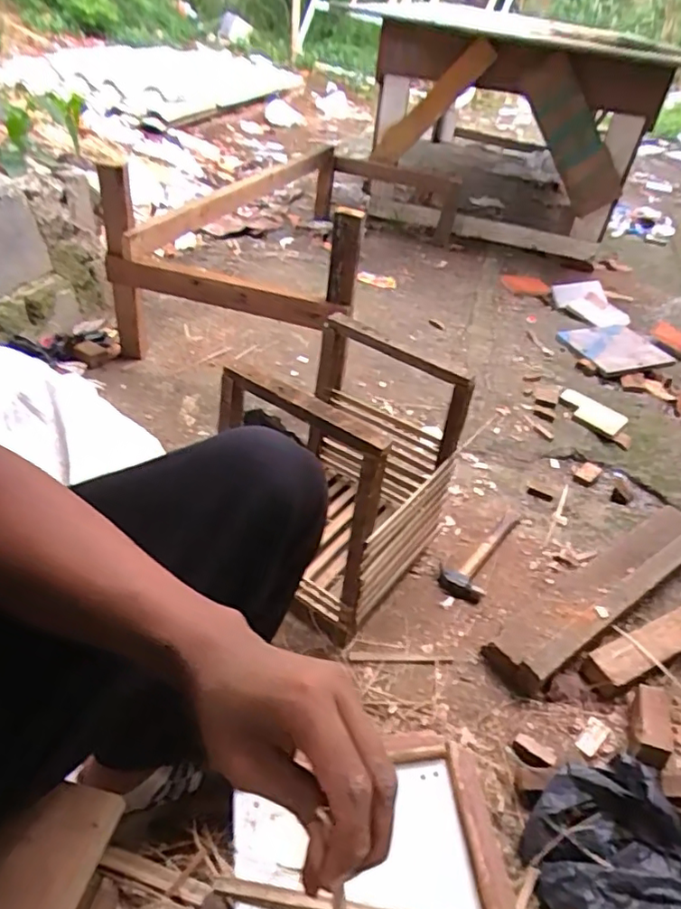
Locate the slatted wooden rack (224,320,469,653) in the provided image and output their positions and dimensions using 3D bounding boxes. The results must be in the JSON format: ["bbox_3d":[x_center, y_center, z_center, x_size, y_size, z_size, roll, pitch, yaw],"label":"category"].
[{"bbox_3d":[0.013,0.023,0.964,0.267,0.380,0.291,29,44,26],"label":"slatted wooden rack"}]

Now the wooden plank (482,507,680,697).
[{"bbox_3d":[0.481,0.226,1.054,0.598,0.052,0.118,-23,26,-31],"label":"wooden plank"}]

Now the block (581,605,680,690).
[{"bbox_3d":[0.534,0.300,0.978,0.353,0.054,0.074,-16,43,-24],"label":"block"}]

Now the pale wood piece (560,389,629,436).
[{"bbox_3d":[0.649,-0.112,1.543,0.103,0.024,0.176,-30,50,-36],"label":"pale wood piece"}]

